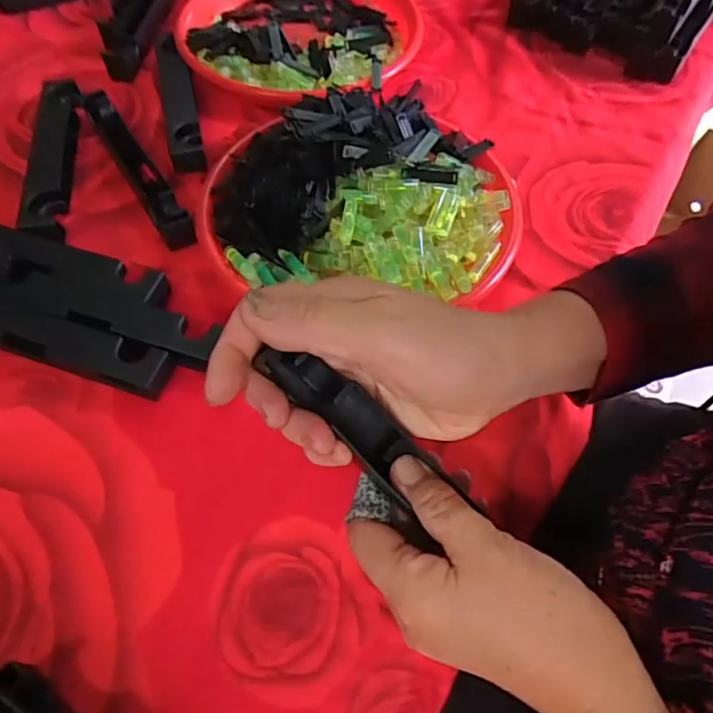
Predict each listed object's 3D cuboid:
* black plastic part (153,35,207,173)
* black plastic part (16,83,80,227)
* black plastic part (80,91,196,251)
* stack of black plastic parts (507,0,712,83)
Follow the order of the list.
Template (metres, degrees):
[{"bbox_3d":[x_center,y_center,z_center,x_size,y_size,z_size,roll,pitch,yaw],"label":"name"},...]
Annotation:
[{"bbox_3d":[-0.172,-0.246,0.543,0.031,0.030,0.176,-13,59,-9],"label":"black plastic part"},{"bbox_3d":[-0.273,-0.181,0.505,0.036,0.027,0.187,-8,58,-6],"label":"black plastic part"},{"bbox_3d":[-0.192,-0.166,0.492,0.027,0.036,0.189,-28,62,-17],"label":"black plastic part"},{"bbox_3d":[0.316,-0.432,0.659,0.202,0.045,0.251,26,61,14],"label":"stack of black plastic parts"}]

